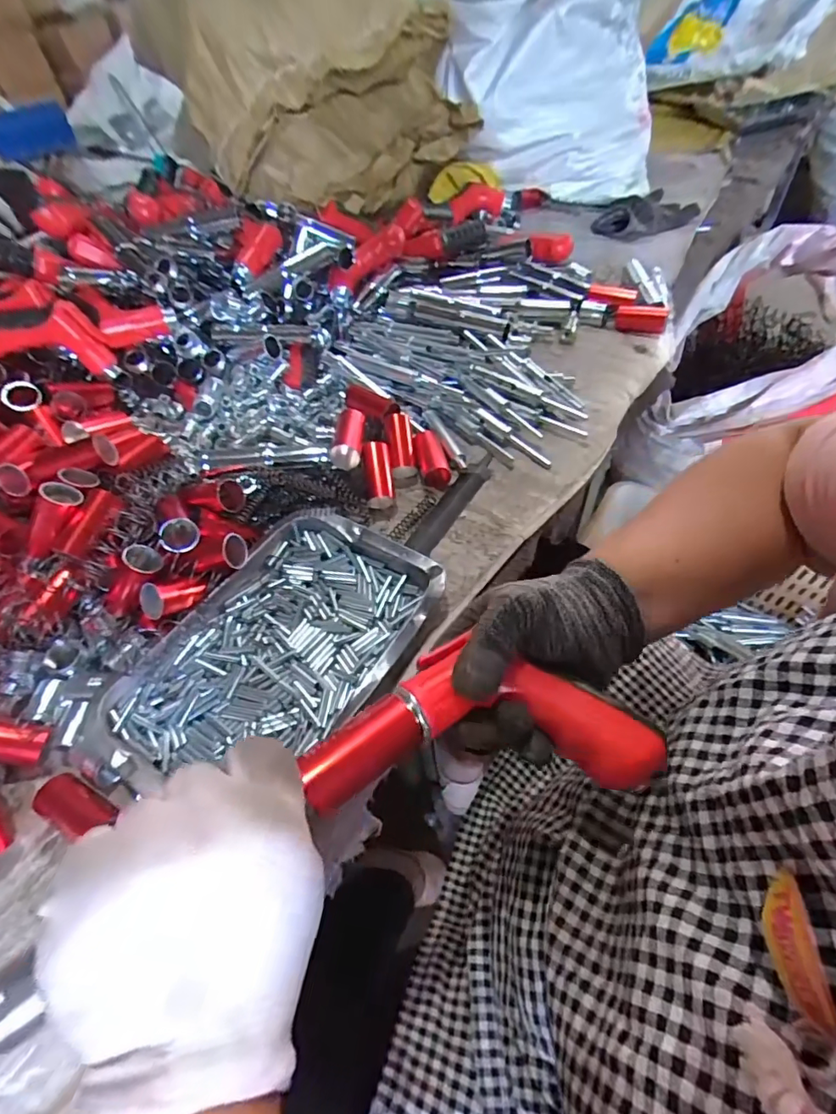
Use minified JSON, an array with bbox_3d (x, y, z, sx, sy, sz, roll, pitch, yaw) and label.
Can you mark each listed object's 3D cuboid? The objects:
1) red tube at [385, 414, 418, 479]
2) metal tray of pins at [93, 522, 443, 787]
[{"bbox_3d":[-0.018,-0.118,0.537,0.025,0.027,0.070,-8,82,-1],"label":"red tube"},{"bbox_3d":[-0.108,0.071,0.405,0.172,0.027,0.246,24,59,22],"label":"metal tray of pins"}]

